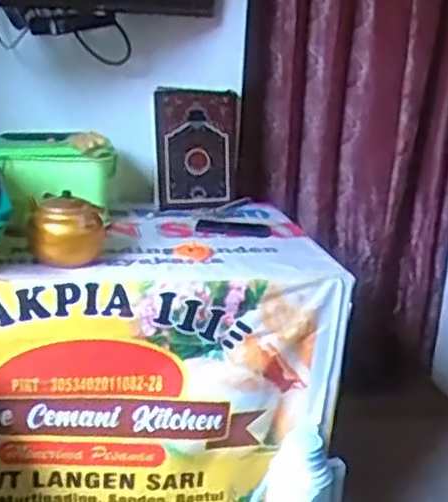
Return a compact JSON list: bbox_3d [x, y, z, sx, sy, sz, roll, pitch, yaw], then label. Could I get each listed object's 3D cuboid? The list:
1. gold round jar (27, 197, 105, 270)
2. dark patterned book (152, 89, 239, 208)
[{"bbox_3d":[-0.307,-0.046,1.432,0.143,0.119,0.144,-1,19,-14],"label":"gold round jar"},{"bbox_3d":[-0.062,-0.257,1.836,0.242,0.282,0.035,-6,6,-30],"label":"dark patterned book"}]

